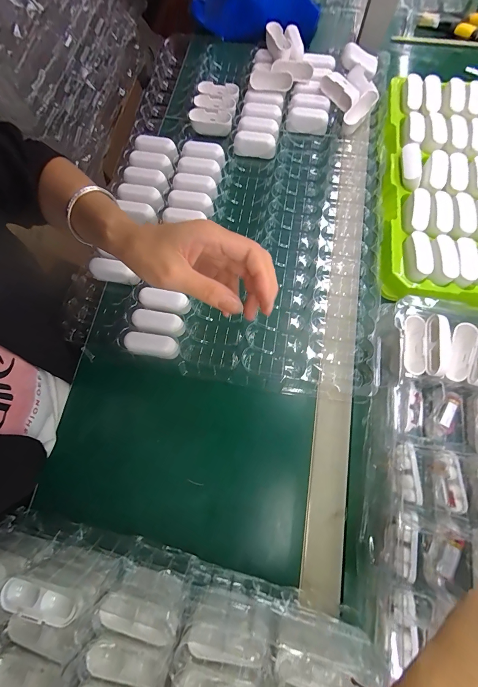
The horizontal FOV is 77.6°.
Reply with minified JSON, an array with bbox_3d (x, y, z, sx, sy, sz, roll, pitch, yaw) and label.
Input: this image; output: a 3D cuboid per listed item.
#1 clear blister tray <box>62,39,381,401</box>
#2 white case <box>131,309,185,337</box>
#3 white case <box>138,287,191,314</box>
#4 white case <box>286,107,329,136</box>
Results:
[{"bbox_3d":[0.010,-0.214,0.434,0.375,0.034,0.536,8,73,3],"label":"clear blister tray"},{"bbox_3d":[-0.101,-0.024,0.373,0.062,0.020,0.024,11,73,4],"label":"white case"},{"bbox_3d":[-0.096,-0.054,0.378,0.063,0.021,0.022,10,73,4],"label":"white case"},{"bbox_3d":[0.110,-0.356,0.478,0.064,0.028,0.022,5,73,2],"label":"white case"}]

